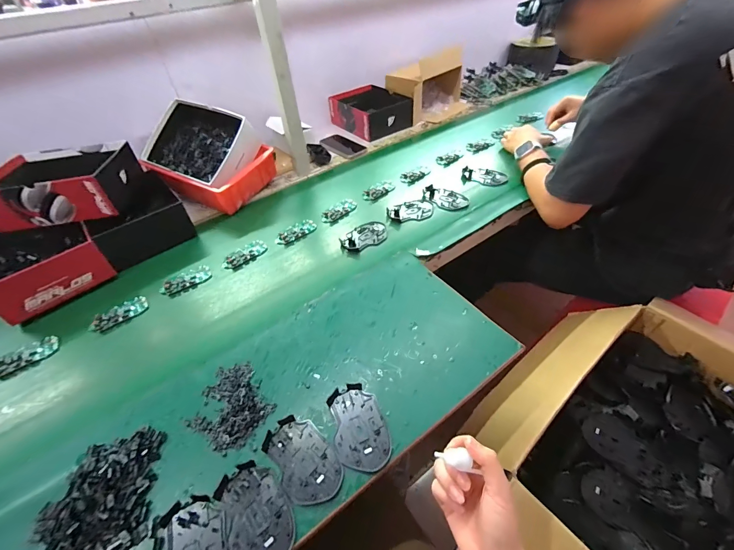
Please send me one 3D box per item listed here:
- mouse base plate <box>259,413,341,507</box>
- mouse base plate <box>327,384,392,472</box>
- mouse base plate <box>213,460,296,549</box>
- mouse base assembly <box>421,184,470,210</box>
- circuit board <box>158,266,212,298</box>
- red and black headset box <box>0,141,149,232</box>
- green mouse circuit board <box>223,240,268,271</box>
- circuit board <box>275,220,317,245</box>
[{"bbox_3d":[-0.084,0.242,0.445,0.071,0.007,0.115,-33,54,-24],"label":"mouse base plate"},{"bbox_3d":[-0.010,0.210,0.472,0.072,0.007,0.114,-13,48,-9],"label":"mouse base plate"},{"bbox_3d":[-0.134,0.287,0.407,0.075,0.006,0.115,-24,51,-18],"label":"mouse base plate"},{"bbox_3d":[0.197,-0.194,0.847,0.115,0.011,0.084,17,51,18],"label":"mouse base assembly"},{"bbox_3d":[-0.372,0.012,0.691,0.096,0.011,0.051,-30,53,-22],"label":"circuit board"},{"bbox_3d":[-0.661,-0.201,0.749,0.256,0.111,0.213,-12,47,-6],"label":"red and black headset box"},{"bbox_3d":[-0.268,-0.044,0.740,0.047,0.009,0.100,33,58,29],"label":"green mouse circuit board"},{"bbox_3d":[-0.166,-0.099,0.784,0.100,0.011,0.040,-30,53,-22],"label":"circuit board"}]

